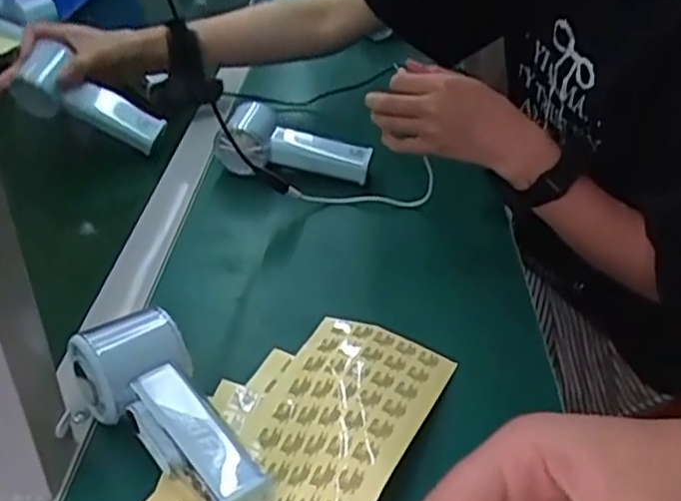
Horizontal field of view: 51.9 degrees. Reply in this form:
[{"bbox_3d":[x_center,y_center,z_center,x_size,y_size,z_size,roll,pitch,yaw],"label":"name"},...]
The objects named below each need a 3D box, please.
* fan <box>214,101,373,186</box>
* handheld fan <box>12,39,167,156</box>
[{"bbox_3d":[-0.046,-0.102,0.701,0.149,0.072,0.055,7,35,13],"label":"fan"},{"bbox_3d":[-0.259,-0.158,0.736,0.150,0.052,0.068,24,33,-10],"label":"handheld fan"}]

